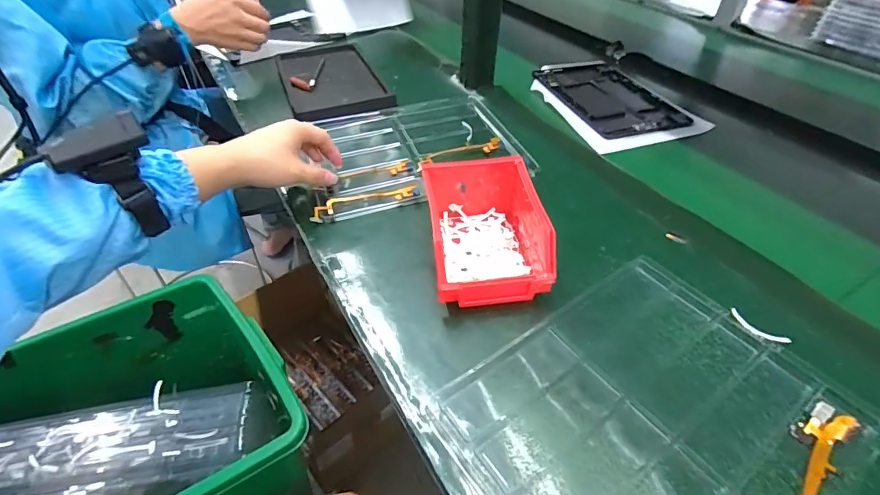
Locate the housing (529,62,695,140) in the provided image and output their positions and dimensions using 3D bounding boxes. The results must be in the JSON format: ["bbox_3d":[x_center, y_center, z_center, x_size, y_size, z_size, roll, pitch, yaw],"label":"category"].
[{"bbox_3d":[0.275,-0.249,0.731,0.173,0.009,0.236,-9,43,-13],"label":"housing"}]

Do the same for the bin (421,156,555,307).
[{"bbox_3d":[0.042,-0.016,0.430,0.102,0.072,0.131,-4,43,-7],"label":"bin"}]

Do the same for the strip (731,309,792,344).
[{"bbox_3d":[0.277,0.072,0.390,0.047,0.005,0.014,34,51,30],"label":"strip"}]

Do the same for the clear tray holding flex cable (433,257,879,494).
[{"bbox_3d":[0.161,0.127,0.335,0.268,0.010,0.212,-25,49,-27],"label":"clear tray holding flex cable"}]

